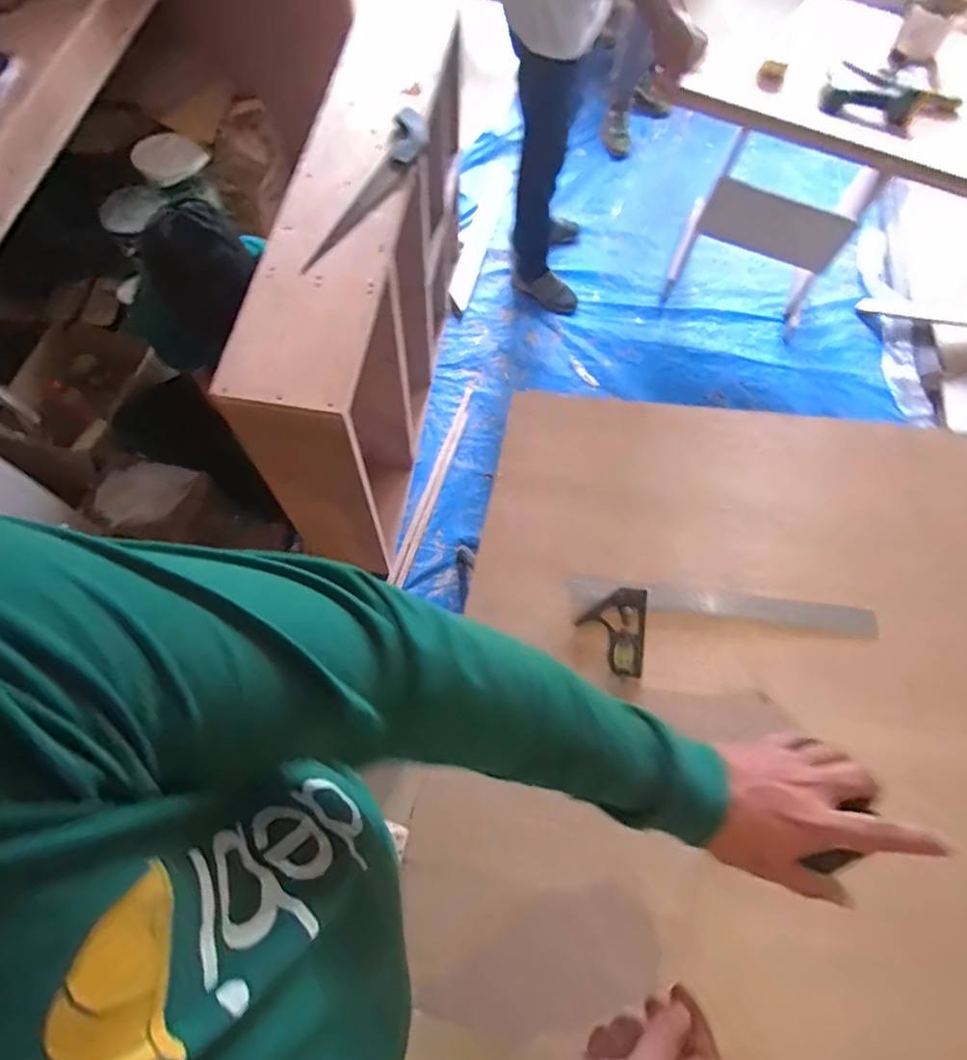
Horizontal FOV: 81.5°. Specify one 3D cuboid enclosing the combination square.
[{"bbox_3d":[0.236,0.110,0.573,0.292,0.012,0.097,6,67,11],"label":"combination square"}]

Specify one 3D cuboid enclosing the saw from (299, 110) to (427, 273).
[{"bbox_3d":[-0.196,-0.595,0.981,0.080,0.032,0.386,20,68,5],"label":"saw"}]

